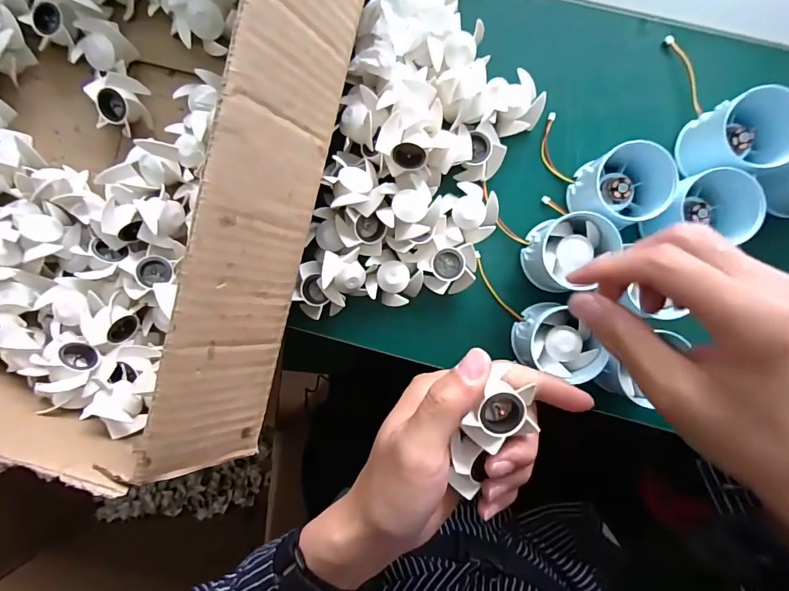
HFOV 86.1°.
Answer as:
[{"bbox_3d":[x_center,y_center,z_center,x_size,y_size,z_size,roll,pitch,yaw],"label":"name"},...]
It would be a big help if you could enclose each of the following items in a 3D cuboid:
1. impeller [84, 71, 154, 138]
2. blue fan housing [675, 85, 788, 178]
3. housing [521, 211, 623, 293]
[{"bbox_3d":[-0.205,-0.144,0.319,0.038,0.026,0.038,1,91,3],"label":"impeller"},{"bbox_3d":[0.235,-0.112,0.291,0.052,0.049,0.056,-5,91,3],"label":"blue fan housing"},{"bbox_3d":[0.122,-0.032,0.301,0.048,0.046,0.048,13,92,3],"label":"housing"}]

